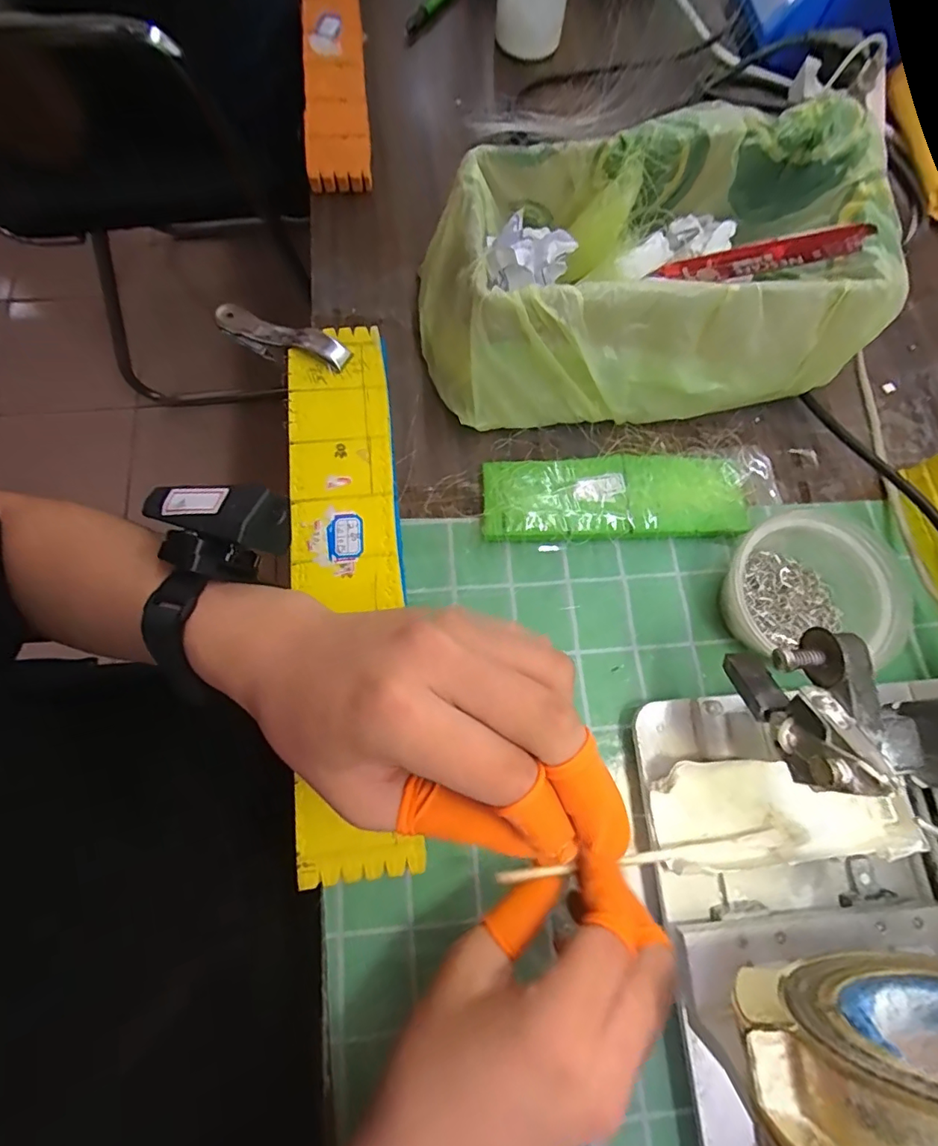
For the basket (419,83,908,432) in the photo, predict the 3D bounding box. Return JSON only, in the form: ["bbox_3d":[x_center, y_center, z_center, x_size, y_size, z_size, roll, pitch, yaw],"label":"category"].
[{"bbox_3d":[0.113,-0.191,0.343,0.284,0.113,0.150,-8,74,-5],"label":"basket"}]

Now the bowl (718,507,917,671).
[{"bbox_3d":[0.208,0.011,0.318,0.097,0.053,0.092,1,73,-2],"label":"bowl"}]

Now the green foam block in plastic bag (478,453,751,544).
[{"bbox_3d":[0.098,-0.052,0.350,0.176,0.015,0.060,-1,73,-3],"label":"green foam block in plastic bag"}]

